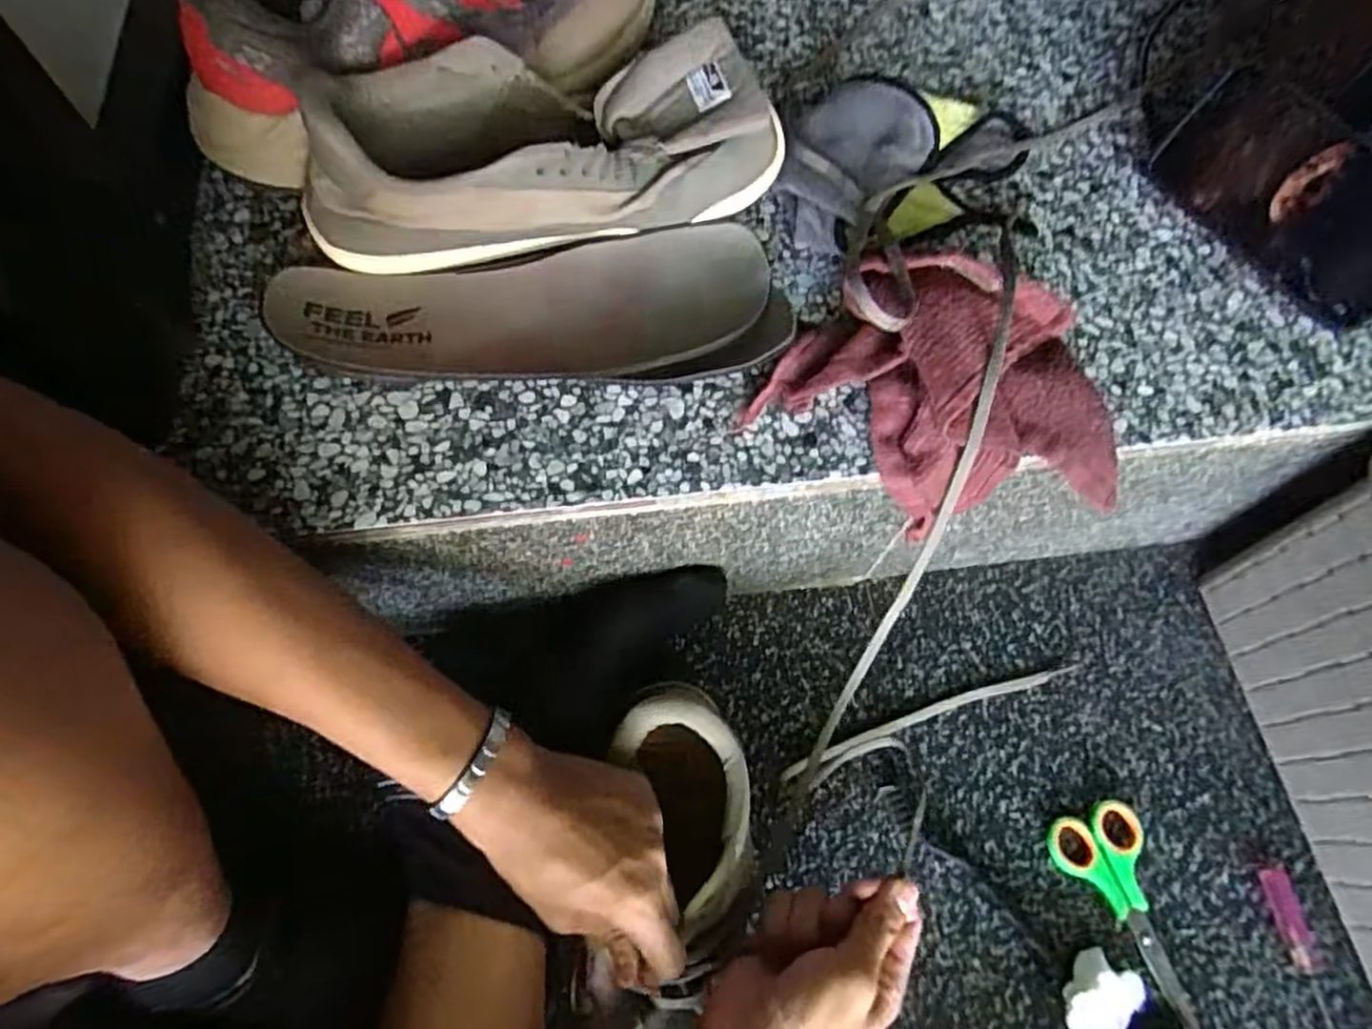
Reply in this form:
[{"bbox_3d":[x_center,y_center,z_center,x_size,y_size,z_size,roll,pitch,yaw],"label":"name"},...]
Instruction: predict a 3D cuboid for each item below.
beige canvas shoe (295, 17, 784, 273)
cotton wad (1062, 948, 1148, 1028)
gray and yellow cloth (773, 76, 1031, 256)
[{"bbox_3d":[-0.083,-0.206,0.428,0.267,0.085,0.094,-12,67,-8],"label":"beige canvas shoe"},{"bbox_3d":[0.252,0.295,0.448,0.041,0.022,0.050,37,69,13],"label":"cotton wad"},{"bbox_3d":[0.149,-0.229,0.472,0.186,0.042,0.125,-23,69,-12],"label":"gray and yellow cloth"}]

